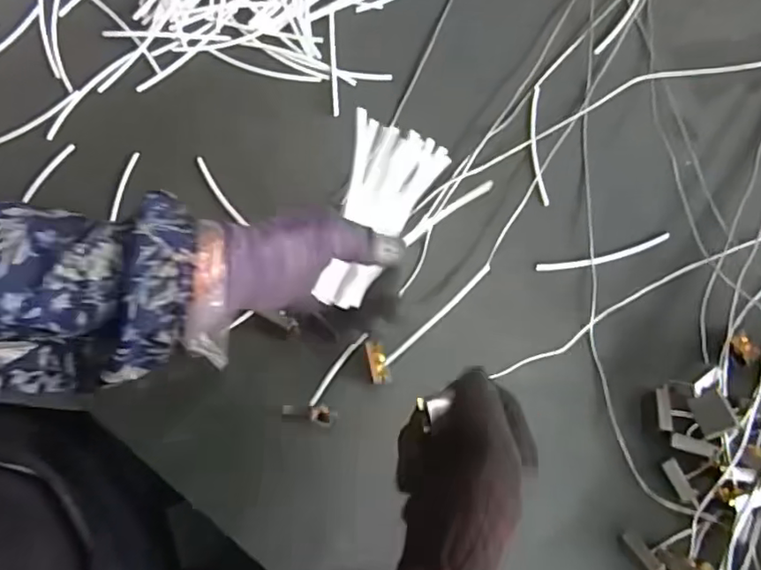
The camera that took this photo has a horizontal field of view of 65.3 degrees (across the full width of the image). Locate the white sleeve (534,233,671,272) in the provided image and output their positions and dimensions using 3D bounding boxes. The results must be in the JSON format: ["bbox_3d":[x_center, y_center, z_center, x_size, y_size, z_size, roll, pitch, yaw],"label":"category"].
[{"bbox_3d":[0.203,-0.026,0.541,0.123,0.006,0.013,-12,72,-3],"label":"white sleeve"}]

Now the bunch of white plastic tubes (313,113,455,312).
[{"bbox_3d":[-0.003,-0.046,0.422,0.062,0.035,0.129,21,93,8],"label":"bunch of white plastic tubes"}]

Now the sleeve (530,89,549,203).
[{"bbox_3d":[0.152,-0.139,0.577,0.014,0.006,0.126,-1,72,1],"label":"sleeve"}]

